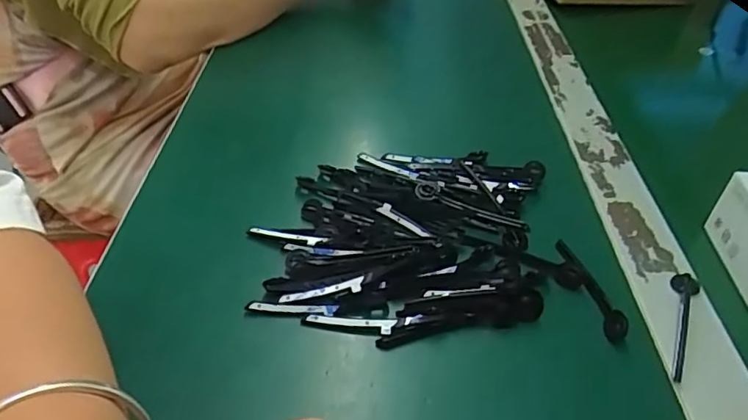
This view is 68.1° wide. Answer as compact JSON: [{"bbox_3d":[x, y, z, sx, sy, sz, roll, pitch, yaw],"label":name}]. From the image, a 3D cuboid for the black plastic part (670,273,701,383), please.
[{"bbox_3d":[0.160,0.058,0.287,0.013,0.007,0.069,20,44,17],"label":"black plastic part"}]

